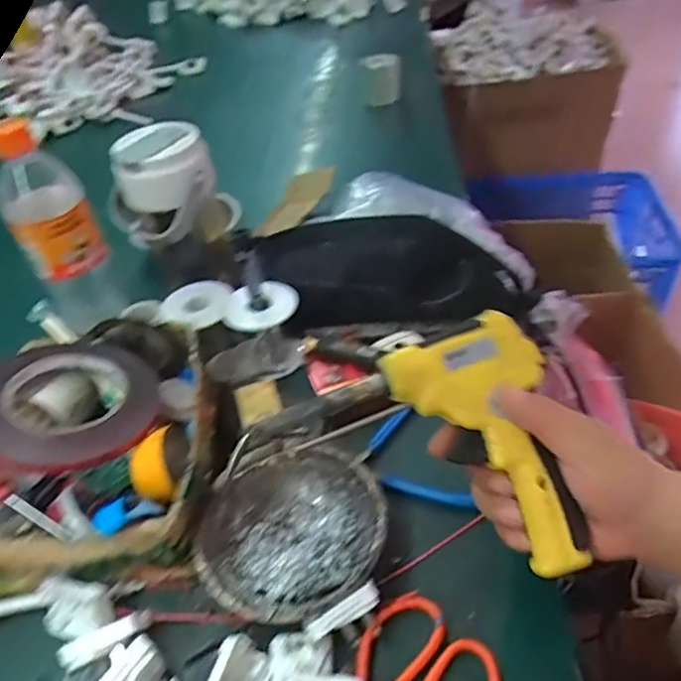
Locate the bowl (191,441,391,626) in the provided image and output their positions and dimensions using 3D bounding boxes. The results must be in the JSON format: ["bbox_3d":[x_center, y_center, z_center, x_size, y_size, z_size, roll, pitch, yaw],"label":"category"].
[{"bbox_3d":[-0.031,0.132,0.410,0.123,0.034,0.132,-4,44,4],"label":"bowl"}]

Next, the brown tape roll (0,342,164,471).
[{"bbox_3d":[-0.206,0.047,0.438,0.121,0.019,0.125,34,42,14],"label":"brown tape roll"}]

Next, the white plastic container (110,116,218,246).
[{"bbox_3d":[-0.163,-0.144,0.536,0.073,0.086,0.082,17,49,23],"label":"white plastic container"}]

